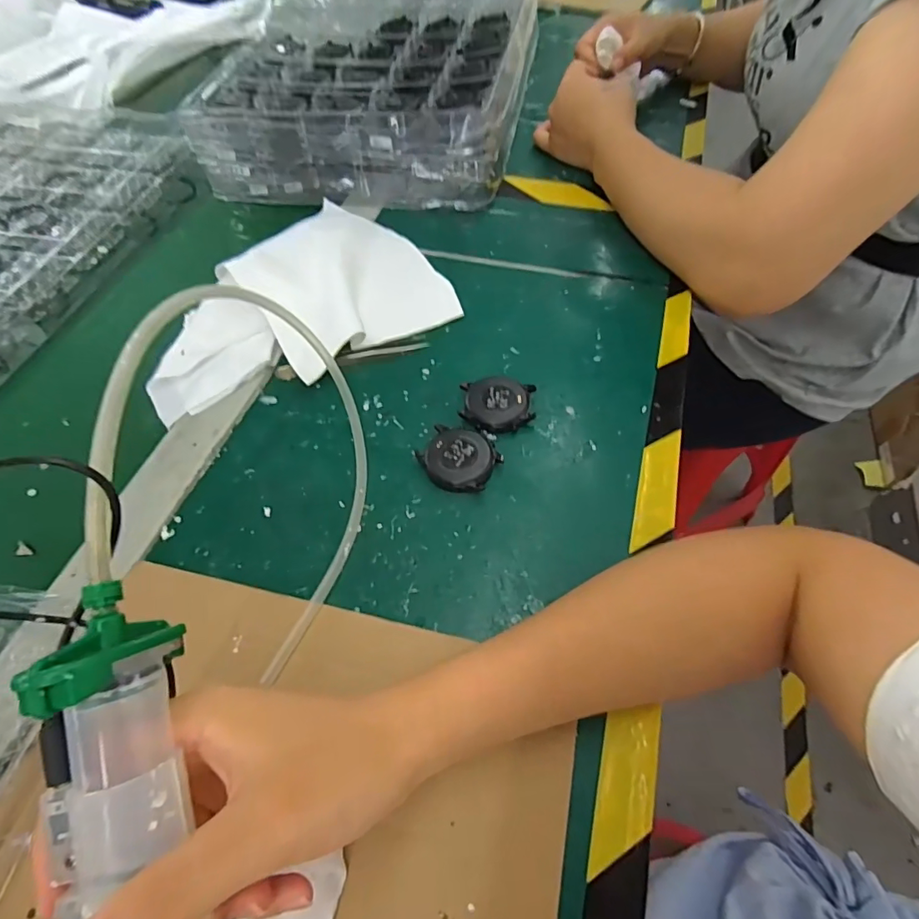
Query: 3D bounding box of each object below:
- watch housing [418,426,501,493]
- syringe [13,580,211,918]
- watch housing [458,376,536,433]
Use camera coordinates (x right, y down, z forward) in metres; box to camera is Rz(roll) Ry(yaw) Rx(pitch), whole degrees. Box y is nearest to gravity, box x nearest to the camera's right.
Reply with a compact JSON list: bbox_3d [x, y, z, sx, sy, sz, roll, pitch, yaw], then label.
[{"bbox_3d":[-0.001,0.000,0.332,0.050,0.013,0.042,32,62,19],"label":"watch housing"},{"bbox_3d":[-0.097,0.110,0.147,0.034,0.043,0.141,-11,86,-6],"label":"syringe"},{"bbox_3d":[0.027,-0.039,0.356,0.049,0.012,0.041,8,57,6],"label":"watch housing"}]

